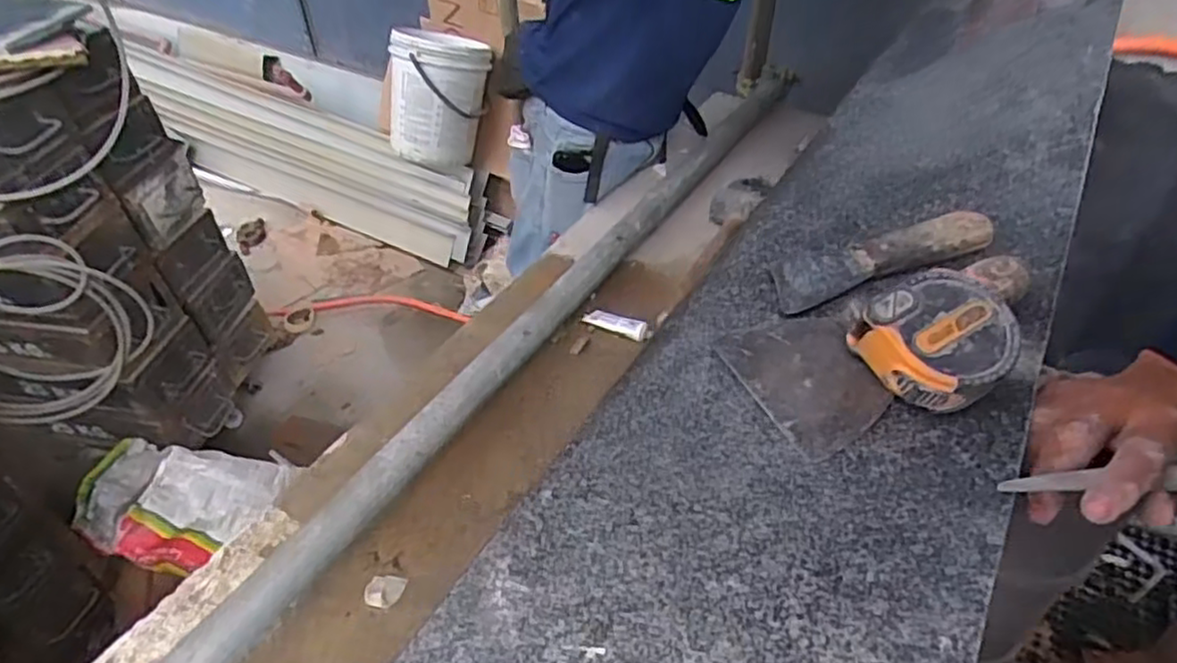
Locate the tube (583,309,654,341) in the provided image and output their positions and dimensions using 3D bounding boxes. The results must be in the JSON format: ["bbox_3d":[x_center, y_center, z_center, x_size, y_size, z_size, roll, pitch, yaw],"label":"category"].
[{"bbox_3d":[0.041,-0.012,1.014,0.102,0.017,0.027,18,46,19],"label":"tube"}]

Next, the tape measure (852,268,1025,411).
[{"bbox_3d":[0.185,0.003,0.379,0.075,0.047,0.064,31,51,30],"label":"tape measure"}]

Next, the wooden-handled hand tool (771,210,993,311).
[{"bbox_3d":[0.194,-0.054,0.473,0.165,0.014,0.044,-17,45,-16],"label":"wooden-handled hand tool"}]

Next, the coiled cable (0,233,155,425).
[{"bbox_3d":[-0.910,0.009,1.193,0.299,0.329,0.096,-27,49,-26],"label":"coiled cable"}]

